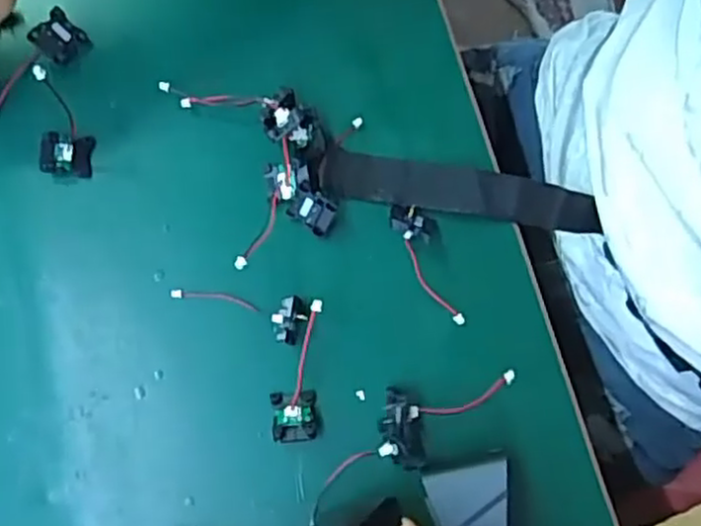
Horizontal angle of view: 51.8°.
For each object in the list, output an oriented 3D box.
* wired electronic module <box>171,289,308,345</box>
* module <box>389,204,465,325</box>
[{"bbox_3d":[-0.055,0.019,0.351,0.067,0.018,0.022,19,80,4],"label":"wired electronic module"},{"bbox_3d":[0.037,0.000,0.360,0.018,0.012,0.067,-20,80,-3],"label":"module"}]

